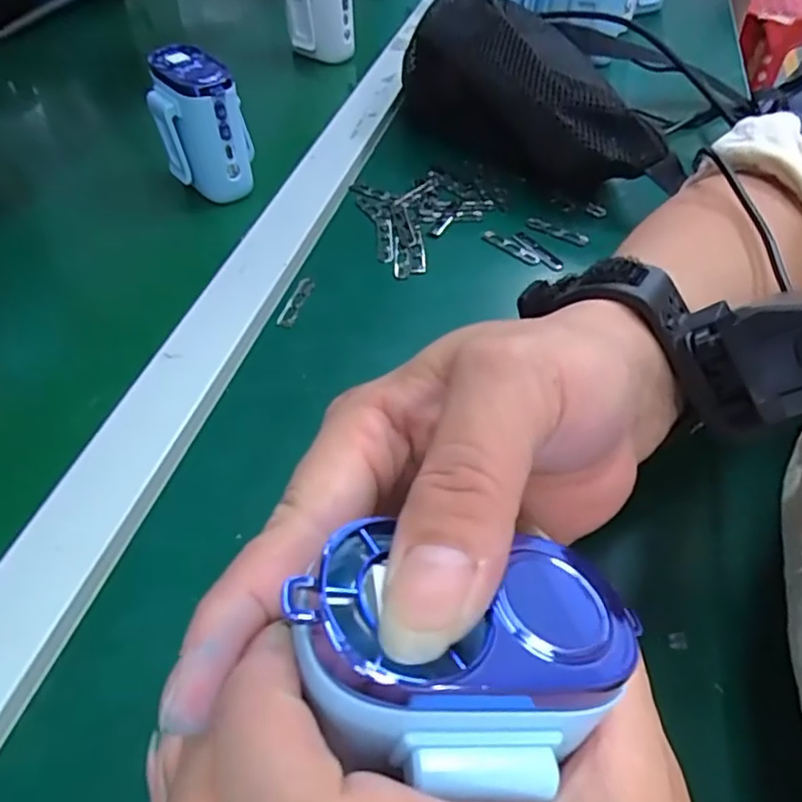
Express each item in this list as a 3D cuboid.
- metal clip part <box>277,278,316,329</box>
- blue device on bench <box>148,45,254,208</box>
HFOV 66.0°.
[{"bbox_3d":[-0.063,-0.060,0.368,0.011,0.004,0.043,14,50,10],"label":"metal clip part"},{"bbox_3d":[-0.138,-0.188,0.422,0.068,0.076,0.048,34,56,24],"label":"blue device on bench"}]

